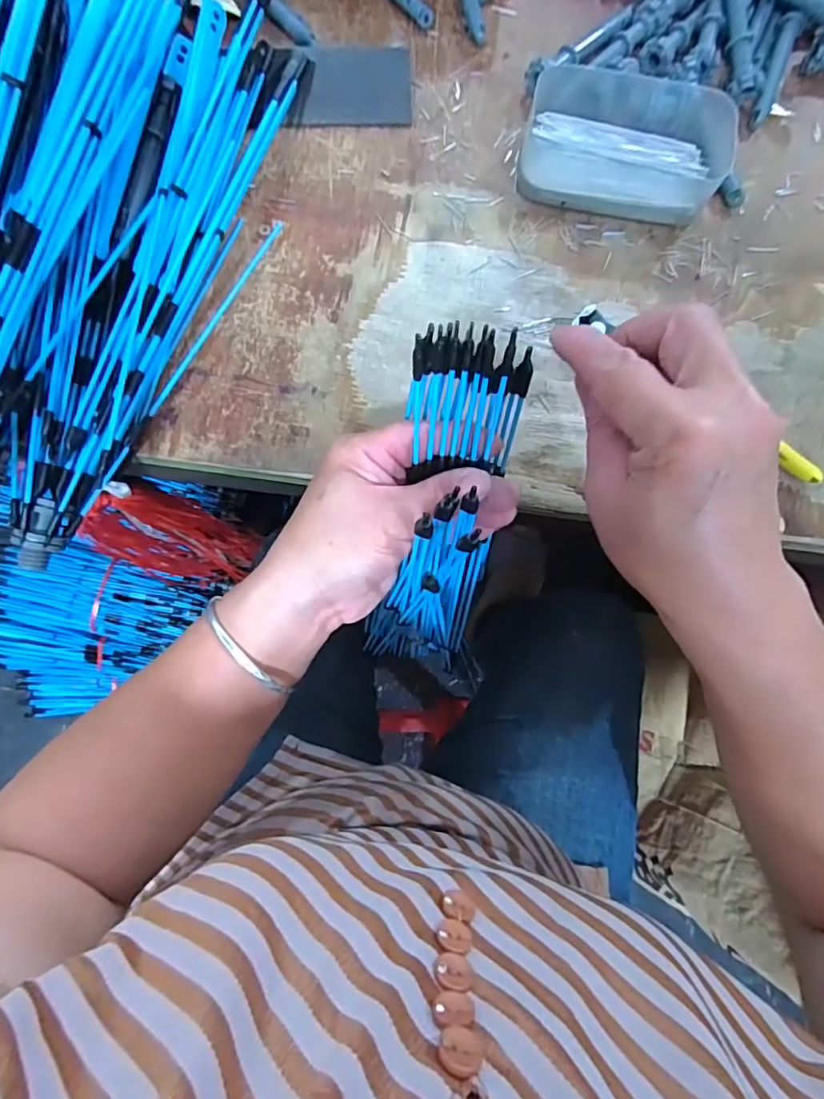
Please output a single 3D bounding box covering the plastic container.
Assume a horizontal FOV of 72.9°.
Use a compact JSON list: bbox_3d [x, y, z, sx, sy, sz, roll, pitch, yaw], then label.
[{"bbox_3d":[0.133,-0.252,0.346,0.124,0.025,0.085,11,81,-1],"label":"plastic container"}]

